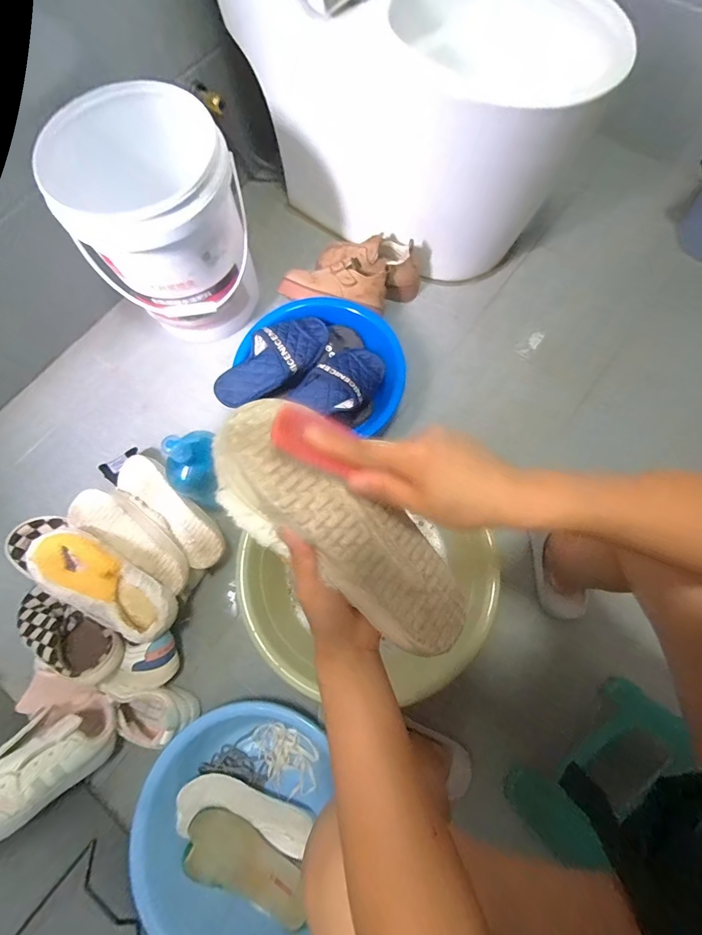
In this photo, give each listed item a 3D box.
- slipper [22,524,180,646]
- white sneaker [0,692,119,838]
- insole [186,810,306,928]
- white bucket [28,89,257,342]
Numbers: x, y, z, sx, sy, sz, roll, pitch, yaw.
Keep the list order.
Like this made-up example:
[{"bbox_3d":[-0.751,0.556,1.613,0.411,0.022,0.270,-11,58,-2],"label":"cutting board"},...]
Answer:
[{"bbox_3d":[-0.395,0.185,0.623,0.249,0.081,0.108,33,76,-4],"label":"slipper"},{"bbox_3d":[-0.438,0.407,0.545,0.111,0.227,0.106,44,108,13],"label":"white sneaker"},{"bbox_3d":[-0.161,0.612,0.609,0.202,0.018,0.086,21,74,8],"label":"insole"},{"bbox_3d":[-0.375,-0.485,0.810,0.292,0.345,0.369,-30,74,-8],"label":"white bucket"}]

